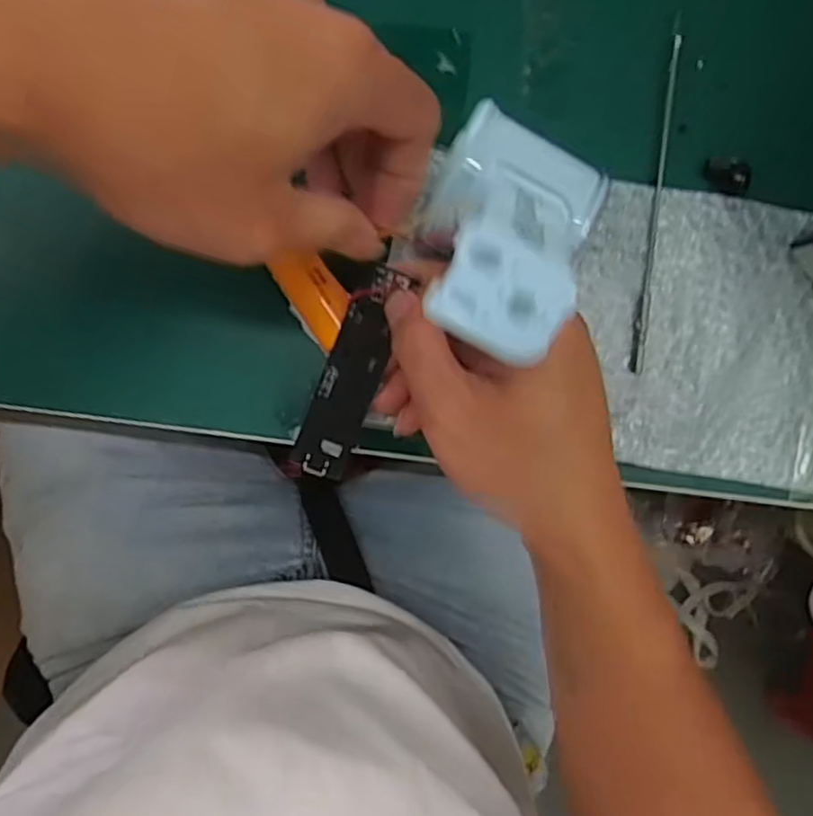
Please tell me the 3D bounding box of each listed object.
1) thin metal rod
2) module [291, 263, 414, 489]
[{"bbox_3d":[0.112,-0.089,0.312,0.006,0.010,0.145,6,91,-7],"label":"thin metal rod"},{"bbox_3d":[-0.024,-0.012,0.290,0.023,0.005,0.088,18,101,-7],"label":"module"}]

